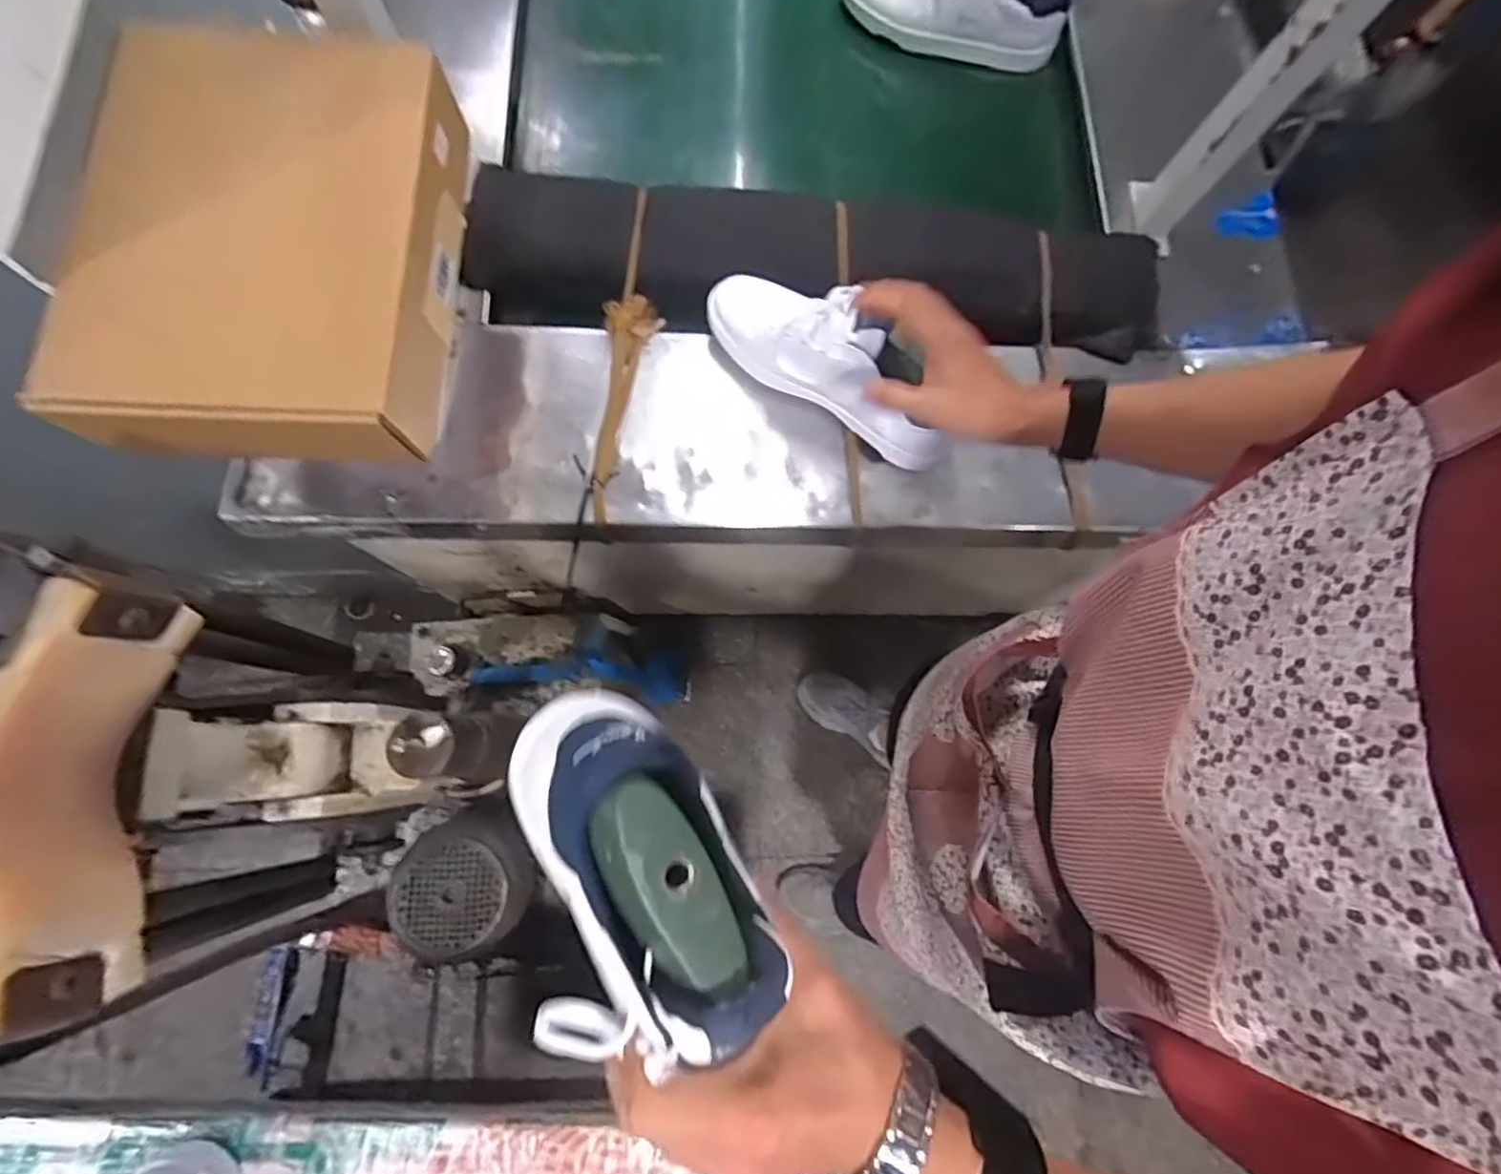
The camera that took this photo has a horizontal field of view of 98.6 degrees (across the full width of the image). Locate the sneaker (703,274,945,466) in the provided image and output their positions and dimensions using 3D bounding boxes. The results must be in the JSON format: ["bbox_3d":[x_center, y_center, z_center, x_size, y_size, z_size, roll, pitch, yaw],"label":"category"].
[{"bbox_3d":[0.081,-0.248,0.675,0.284,0.125,0.088,37,77,6],"label":"sneaker"}]

